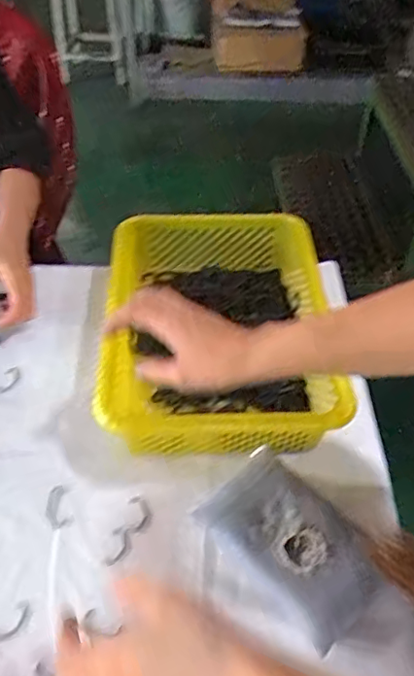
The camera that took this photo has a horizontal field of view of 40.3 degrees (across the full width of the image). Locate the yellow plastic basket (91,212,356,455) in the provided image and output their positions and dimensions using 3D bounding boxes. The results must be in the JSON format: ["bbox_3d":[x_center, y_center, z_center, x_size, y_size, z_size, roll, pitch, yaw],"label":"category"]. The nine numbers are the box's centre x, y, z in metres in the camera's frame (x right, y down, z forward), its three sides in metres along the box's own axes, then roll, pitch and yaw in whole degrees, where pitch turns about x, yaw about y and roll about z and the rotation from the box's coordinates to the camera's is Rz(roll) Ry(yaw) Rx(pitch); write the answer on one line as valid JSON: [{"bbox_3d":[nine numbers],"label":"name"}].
[{"bbox_3d":[0.016,-0.016,0.673,0.255,0.111,0.340,-4,42,-5],"label":"yellow plastic basket"}]

